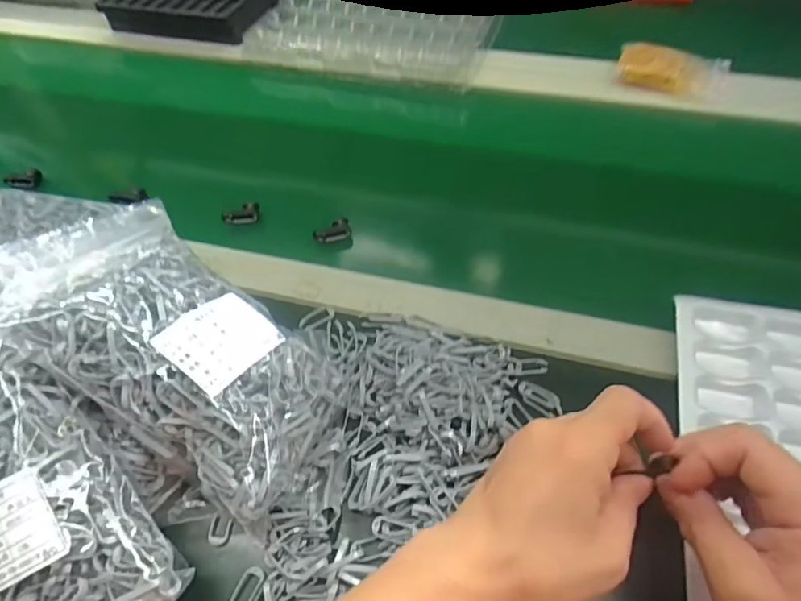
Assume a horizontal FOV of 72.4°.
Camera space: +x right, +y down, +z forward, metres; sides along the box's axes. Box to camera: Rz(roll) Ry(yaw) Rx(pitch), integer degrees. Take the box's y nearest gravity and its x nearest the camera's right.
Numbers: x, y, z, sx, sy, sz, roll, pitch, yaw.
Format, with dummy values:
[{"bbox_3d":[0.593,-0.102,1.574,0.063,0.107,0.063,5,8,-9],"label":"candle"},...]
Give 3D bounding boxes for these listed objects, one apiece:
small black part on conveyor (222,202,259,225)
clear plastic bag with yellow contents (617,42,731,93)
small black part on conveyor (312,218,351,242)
[{"bbox_3d":[-0.156,-0.084,0.539,0.036,0.012,0.017,-17,56,-9],"label":"small black part on conveyor"},{"bbox_3d":[0.309,-0.263,0.617,0.119,0.023,0.069,10,56,10],"label":"clear plastic bag with yellow contents"},{"bbox_3d":[-0.065,-0.065,0.520,0.035,0.011,0.018,-17,56,-9],"label":"small black part on conveyor"}]

